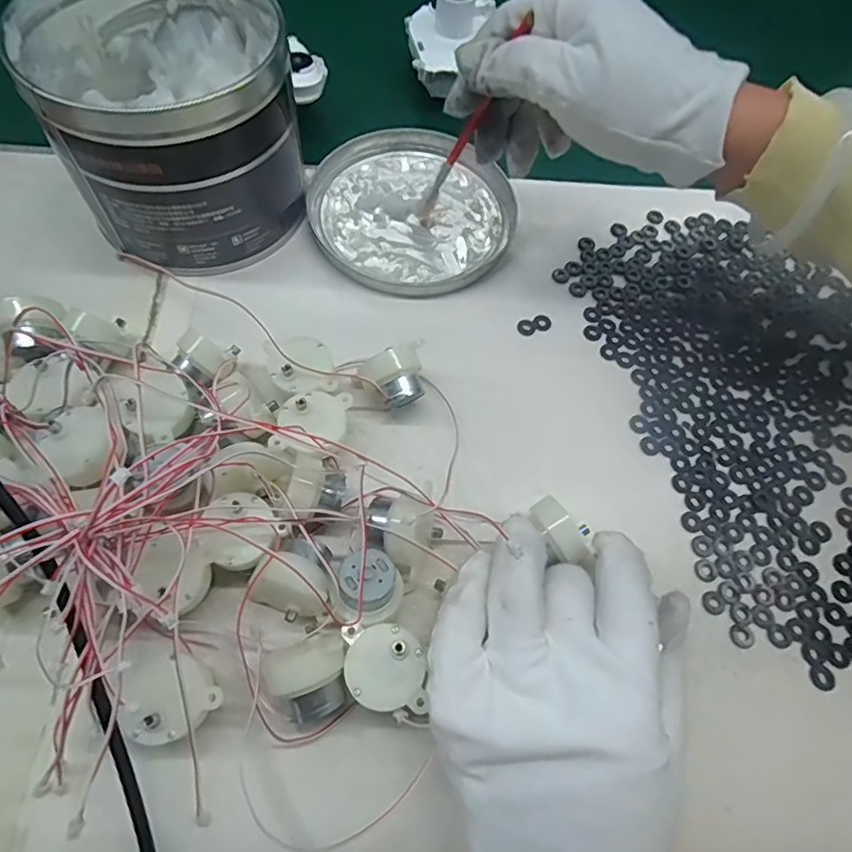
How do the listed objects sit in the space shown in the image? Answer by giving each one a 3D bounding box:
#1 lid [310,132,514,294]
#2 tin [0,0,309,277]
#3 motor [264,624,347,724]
[{"bbox_3d":[-0.009,-0.142,0.360,0.128,0.014,0.124,2,63,-3],"label":"lid"},{"bbox_3d":[-0.137,-0.170,0.312,0.123,0.104,0.129,2,63,-3],"label":"tin"},{"bbox_3d":[-0.047,0.104,0.233,0.032,0.024,0.032,-24,67,-15],"label":"motor"}]

